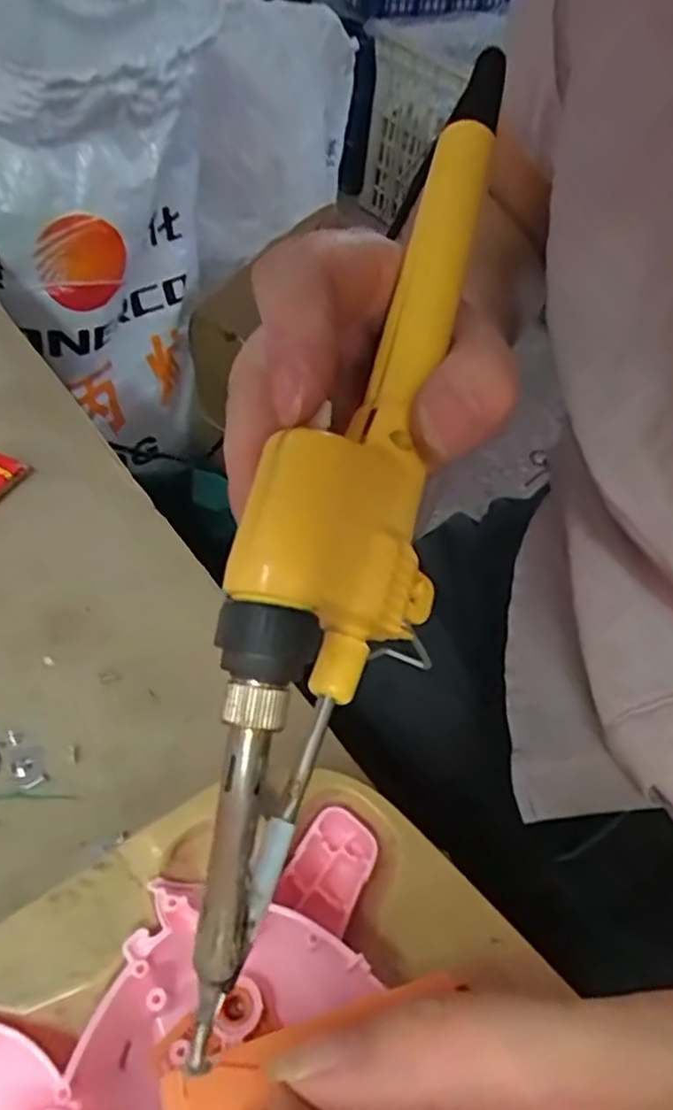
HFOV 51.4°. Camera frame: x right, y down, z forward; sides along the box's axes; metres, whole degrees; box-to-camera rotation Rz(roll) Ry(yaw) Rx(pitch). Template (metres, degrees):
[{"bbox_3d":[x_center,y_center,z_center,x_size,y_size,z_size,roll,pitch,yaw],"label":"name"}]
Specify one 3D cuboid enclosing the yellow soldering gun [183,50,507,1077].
[{"bbox_3d":[0.008,-0.024,0.152,0.035,0.033,0.225,15,70,8],"label":"yellow soldering gun"}]

